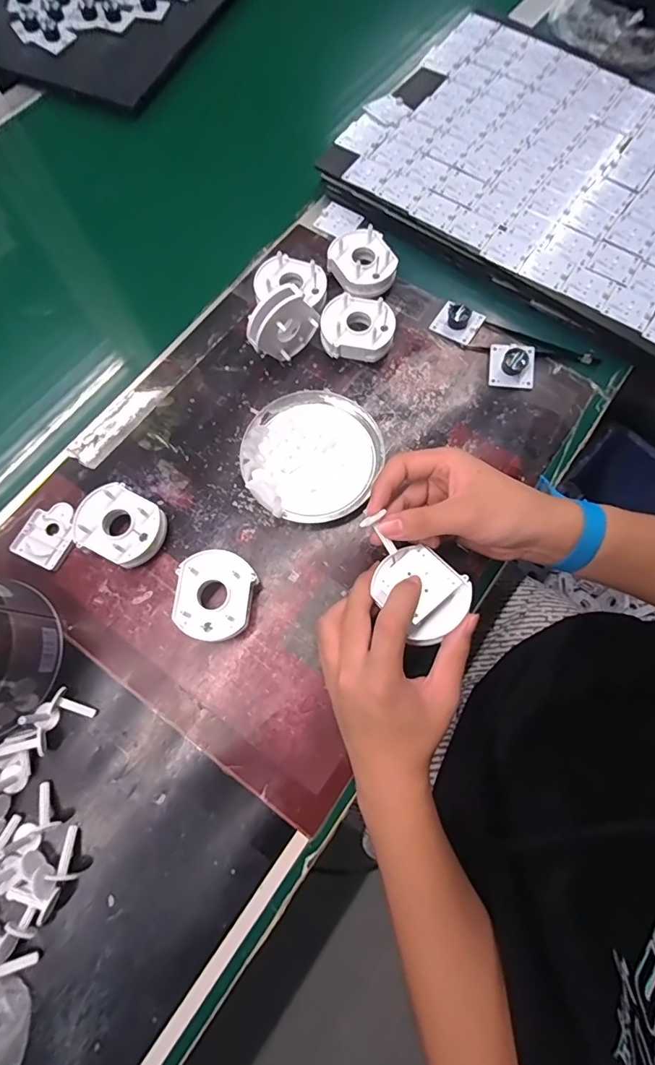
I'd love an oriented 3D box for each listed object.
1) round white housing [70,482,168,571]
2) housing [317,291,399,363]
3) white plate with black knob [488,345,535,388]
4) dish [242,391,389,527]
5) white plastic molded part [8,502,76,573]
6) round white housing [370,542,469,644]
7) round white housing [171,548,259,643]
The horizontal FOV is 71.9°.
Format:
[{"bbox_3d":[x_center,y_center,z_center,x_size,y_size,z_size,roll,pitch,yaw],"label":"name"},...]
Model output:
[{"bbox_3d":[-0.179,-0.007,0.385,0.079,0.035,0.062,36,77,10],"label":"round white housing"},{"bbox_3d":[0.029,-0.197,0.443,0.070,0.033,0.056,8,74,3],"label":"housing"},{"bbox_3d":[0.182,-0.164,0.439,0.042,0.019,0.042,6,74,2],"label":"white plate with black knob"},{"bbox_3d":[-0.016,-0.073,0.413,0.121,0.021,0.128,0,74,0],"label":"dish"},{"bbox_3d":[-0.243,0.001,0.396,0.045,0.009,0.055,26,76,8],"label":"white plastic molded part"},{"bbox_3d":[0.064,0.042,0.321,0.065,0.018,0.056,35,79,21],"label":"round white housing"},{"bbox_3d":[-0.090,0.053,0.370,0.060,0.030,0.070,0,74,0],"label":"round white housing"}]

